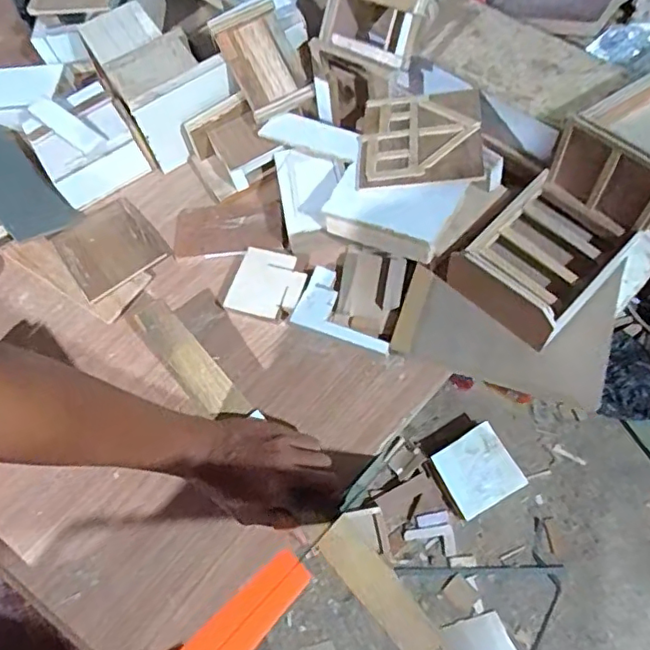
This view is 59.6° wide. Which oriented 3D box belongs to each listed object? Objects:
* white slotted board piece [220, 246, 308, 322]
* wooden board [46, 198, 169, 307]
[{"bbox_3d":[-0.064,-0.046,0.636,0.078,0.013,0.075,11,67,11],"label":"white slotted board piece"},{"bbox_3d":[-0.260,-0.095,0.686,0.109,0.010,0.120,-35,67,-10],"label":"wooden board"}]

